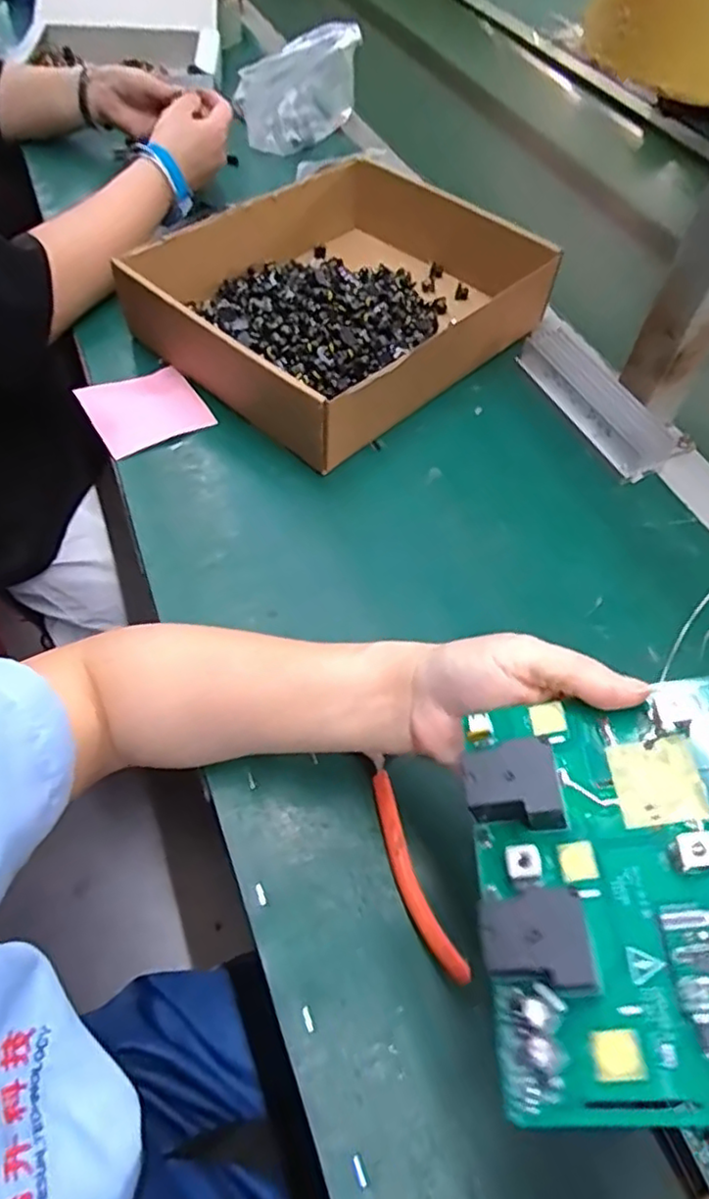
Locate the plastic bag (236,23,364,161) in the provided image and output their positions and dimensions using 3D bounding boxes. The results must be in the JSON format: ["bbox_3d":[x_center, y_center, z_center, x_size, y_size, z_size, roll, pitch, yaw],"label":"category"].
[{"bbox_3d":[-0.072,-0.606,0.766,0.144,0.124,0.125,0,55,-4],"label":"plastic bag"}]

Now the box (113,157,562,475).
[{"bbox_3d":[0.001,-0.273,0.578,0.256,0.075,0.335,40,61,21],"label":"box"}]

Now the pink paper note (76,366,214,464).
[{"bbox_3d":[-0.164,-0.149,0.510,0.083,0.013,0.079,-30,62,-23],"label":"pink paper note"}]

